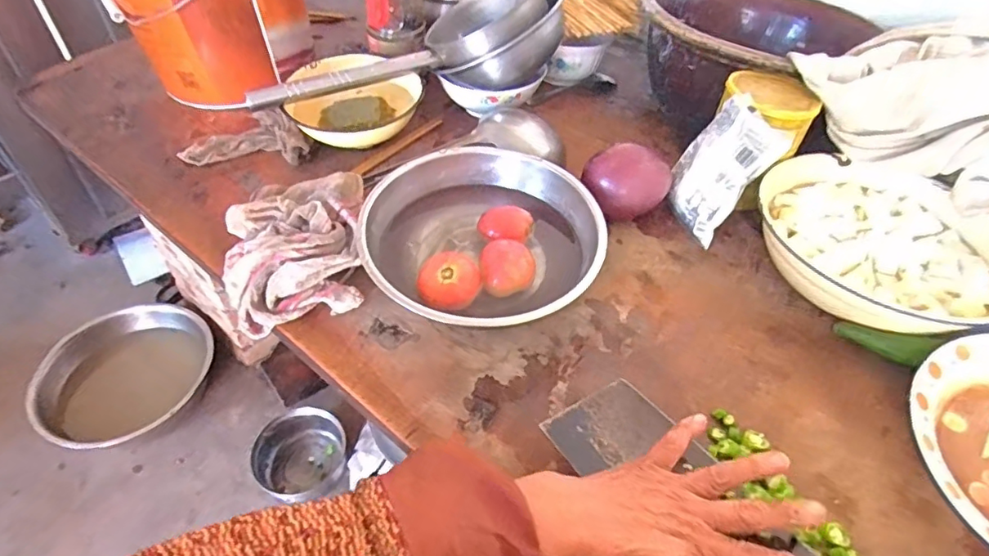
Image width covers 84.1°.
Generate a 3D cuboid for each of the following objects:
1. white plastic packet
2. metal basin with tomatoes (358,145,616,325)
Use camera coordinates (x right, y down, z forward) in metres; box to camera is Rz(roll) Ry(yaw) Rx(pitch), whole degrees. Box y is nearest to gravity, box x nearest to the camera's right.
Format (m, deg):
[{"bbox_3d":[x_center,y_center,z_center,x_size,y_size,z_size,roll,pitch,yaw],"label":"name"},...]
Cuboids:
[{"bbox_3d":[0.243,-0.121,0.603,0.021,0.141,0.093,7,39,-38],"label":"white plastic packet"},{"bbox_3d":[-0.011,-0.043,0.576,0.239,0.093,0.219,13,47,7],"label":"metal basin with tomatoes"}]

